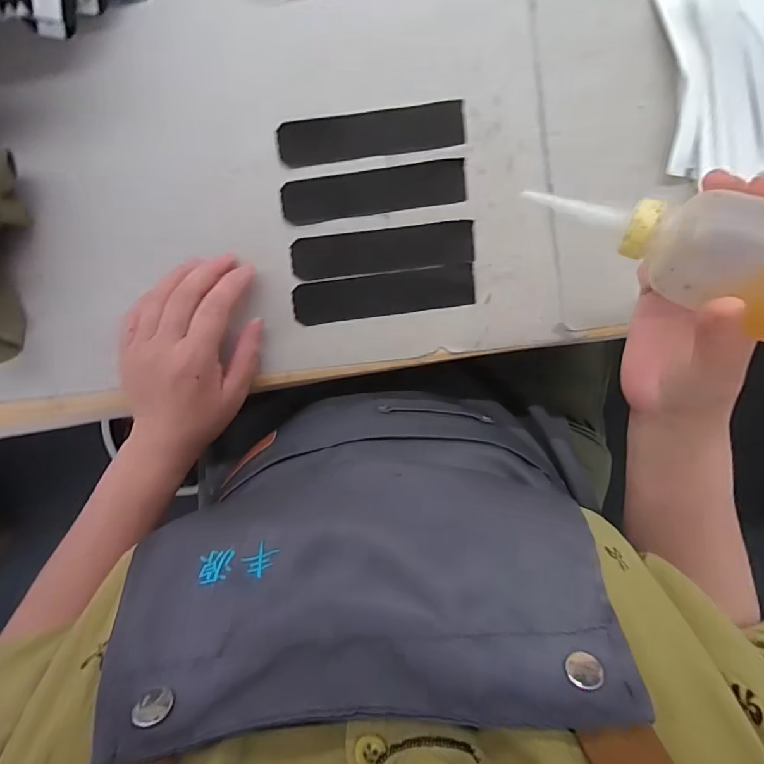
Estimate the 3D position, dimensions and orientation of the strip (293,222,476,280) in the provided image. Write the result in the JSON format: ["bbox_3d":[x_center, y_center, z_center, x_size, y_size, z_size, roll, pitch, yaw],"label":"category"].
[{"bbox_3d":[0.001,-0.100,0.352,0.137,0.005,0.031,-5,97,2],"label":"strip"}]

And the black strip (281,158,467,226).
[{"bbox_3d":[-0.006,-0.144,0.351,0.137,0.004,0.032,-8,97,2],"label":"black strip"}]

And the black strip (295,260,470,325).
[{"bbox_3d":[0.002,-0.067,0.358,0.137,0.004,0.031,-7,98,1],"label":"black strip"}]

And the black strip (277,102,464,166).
[{"bbox_3d":[-0.008,-0.188,0.349,0.137,0.005,0.035,-7,89,2],"label":"black strip"}]

